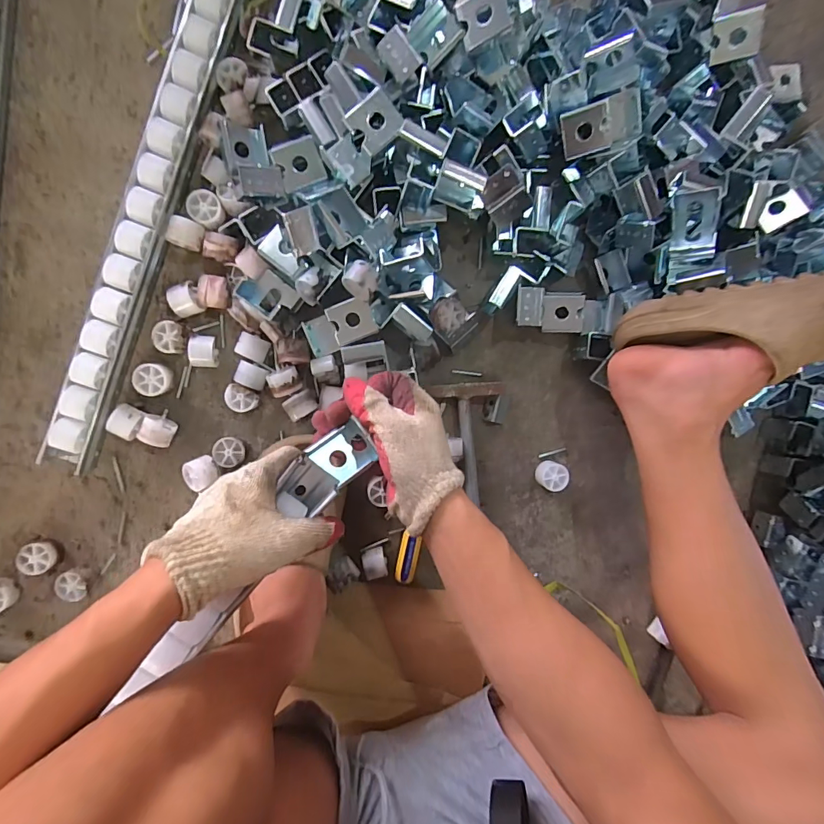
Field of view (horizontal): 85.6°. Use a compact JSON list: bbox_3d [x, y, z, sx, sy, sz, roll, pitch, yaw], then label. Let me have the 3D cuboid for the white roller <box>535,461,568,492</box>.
[{"bbox_3d":[0.177,0.080,0.566,0.037,0.027,0.035,-1,94,-8],"label":"white roller"}]

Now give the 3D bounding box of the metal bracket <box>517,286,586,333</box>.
[{"bbox_3d":[0.165,-0.120,0.528,0.083,0.018,0.047,4,95,-9],"label":"metal bracket"}]

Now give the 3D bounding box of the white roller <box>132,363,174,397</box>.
[{"bbox_3d":[-0.287,-0.036,0.494,0.036,0.023,0.035,-1,94,-8],"label":"white roller"}]

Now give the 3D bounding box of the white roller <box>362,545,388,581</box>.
[{"bbox_3d":[-0.045,0.181,0.537,0.028,0.030,0.030,-12,95,-7],"label":"white roller"}]

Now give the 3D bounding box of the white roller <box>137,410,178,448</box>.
[{"bbox_3d":[-0.281,0.018,0.499,0.034,0.030,0.038,19,91,-9],"label":"white roller"}]

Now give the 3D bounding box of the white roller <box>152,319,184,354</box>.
[{"bbox_3d":[-0.268,-0.082,0.494,0.029,0.023,0.035,0,94,-8],"label":"white roller"}]

